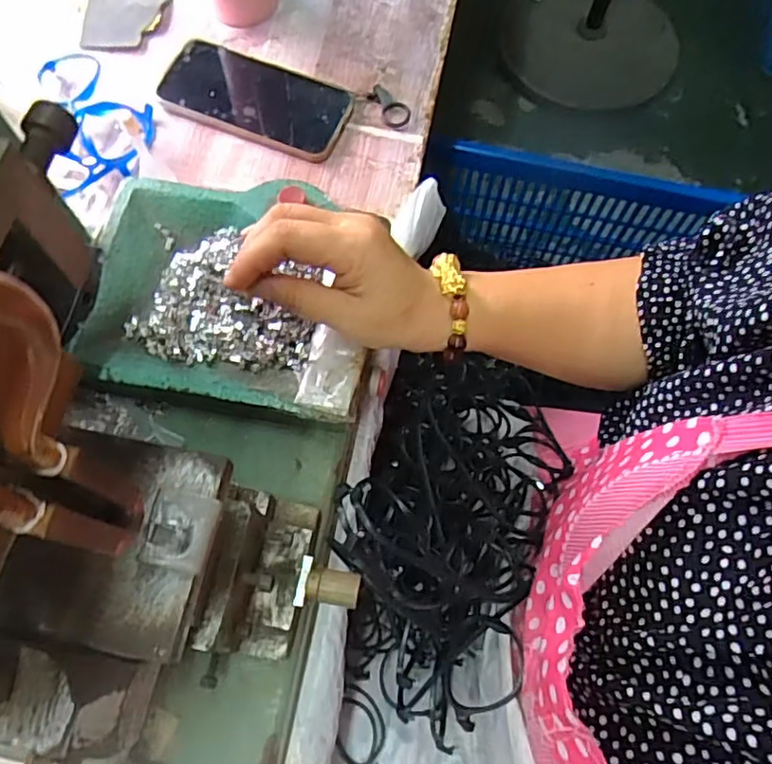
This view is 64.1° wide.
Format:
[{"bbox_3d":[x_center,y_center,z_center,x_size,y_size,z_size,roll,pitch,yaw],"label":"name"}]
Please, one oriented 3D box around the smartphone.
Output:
[{"bbox_3d":[-0.114,-0.251,0.539,0.164,0.014,0.086,20,71,7],"label":"smartphone"}]

